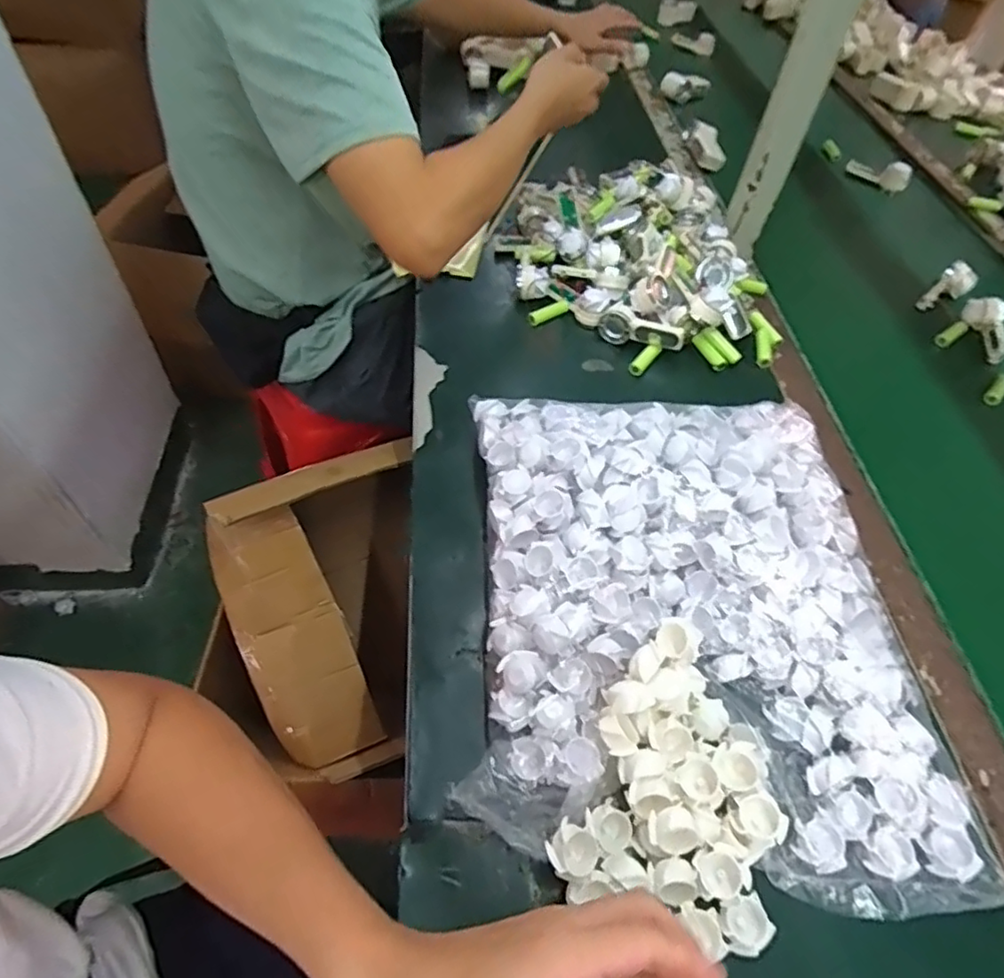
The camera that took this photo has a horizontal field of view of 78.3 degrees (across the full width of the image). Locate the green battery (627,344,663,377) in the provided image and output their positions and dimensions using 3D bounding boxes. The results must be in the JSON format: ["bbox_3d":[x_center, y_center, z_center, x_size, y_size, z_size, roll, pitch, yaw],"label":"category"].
[{"bbox_3d":[0.158,-0.143,0.682,0.017,0.011,0.050,33,58,20],"label":"green battery"}]

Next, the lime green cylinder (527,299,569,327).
[{"bbox_3d":[0.054,-0.205,0.724,0.058,0.016,0.017,-31,61,-23],"label":"lime green cylinder"}]

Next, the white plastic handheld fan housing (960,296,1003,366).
[{"bbox_3d":[0.592,-0.197,0.752,0.047,0.033,0.096,20,55,11],"label":"white plastic handheld fan housing"}]

